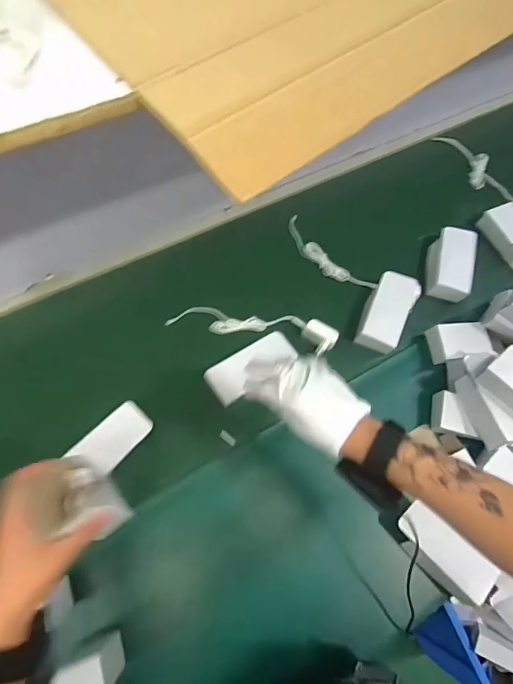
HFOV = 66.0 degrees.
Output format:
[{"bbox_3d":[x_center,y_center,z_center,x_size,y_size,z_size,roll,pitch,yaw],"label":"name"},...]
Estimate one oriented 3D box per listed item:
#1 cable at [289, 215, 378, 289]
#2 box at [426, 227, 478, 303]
[{"bbox_3d":[0.137,-0.168,0.776,0.052,0.025,0.214,-42,73,-16],"label":"cable"},{"bbox_3d":[0.378,-0.145,0.767,0.075,0.055,0.144,12,67,5],"label":"box"}]

